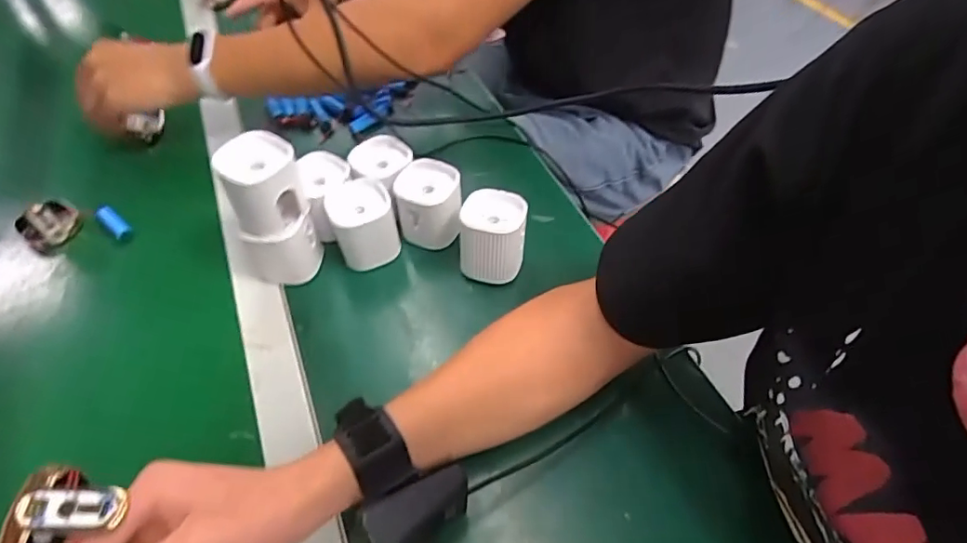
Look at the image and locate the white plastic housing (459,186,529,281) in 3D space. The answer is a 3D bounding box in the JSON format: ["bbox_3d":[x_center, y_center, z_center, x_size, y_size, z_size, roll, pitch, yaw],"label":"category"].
[{"bbox_3d":[0.010,-0.029,0.478,0.053,0.070,0.056,5,53,6],"label":"white plastic housing"}]

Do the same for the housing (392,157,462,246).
[{"bbox_3d":[-0.049,-0.063,0.512,0.061,0.067,0.058,-3,52,-1],"label":"housing"}]

